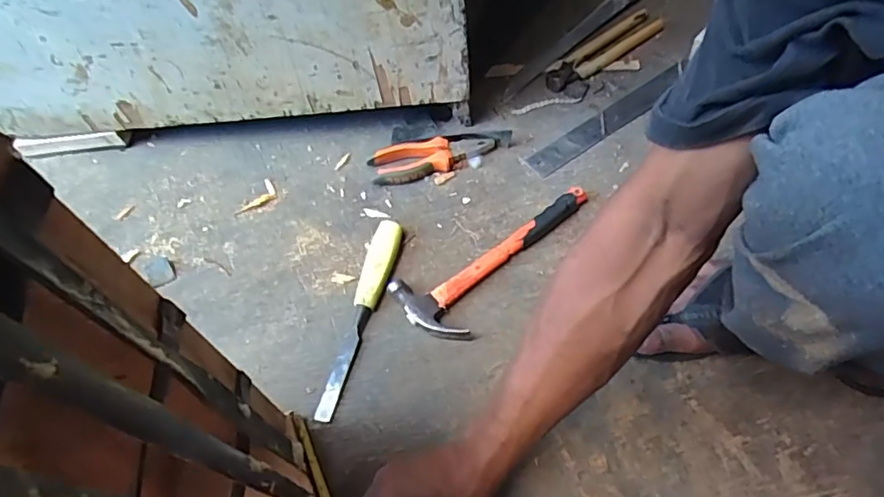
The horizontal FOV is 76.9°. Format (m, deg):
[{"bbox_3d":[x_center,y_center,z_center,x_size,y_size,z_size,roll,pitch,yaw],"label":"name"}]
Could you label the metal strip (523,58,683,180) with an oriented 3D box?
[{"bbox_3d":[0.226,-0.174,0.759,0.266,0.005,0.042,-33,61,-15],"label":"metal strip"}]

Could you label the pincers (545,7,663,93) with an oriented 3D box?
[{"bbox_3d":[0.239,-0.299,0.831,0.227,0.014,0.057,-34,63,-18],"label":"pincers"}]

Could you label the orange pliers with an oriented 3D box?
[{"bbox_3d":[-0.012,-0.120,0.720,0.157,0.024,0.050,-16,59,-8],"label":"orange pliers"}]

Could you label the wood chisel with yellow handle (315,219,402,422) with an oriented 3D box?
[{"bbox_3d":[-0.090,0.069,0.601,0.030,0.027,0.228,14,60,10],"label":"wood chisel with yellow handle"}]

